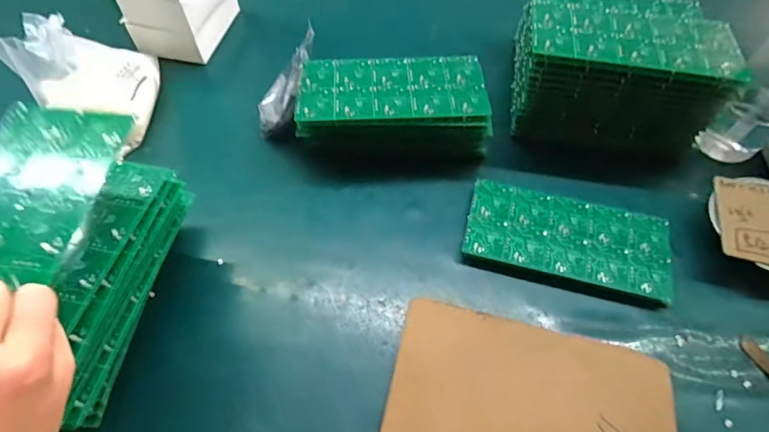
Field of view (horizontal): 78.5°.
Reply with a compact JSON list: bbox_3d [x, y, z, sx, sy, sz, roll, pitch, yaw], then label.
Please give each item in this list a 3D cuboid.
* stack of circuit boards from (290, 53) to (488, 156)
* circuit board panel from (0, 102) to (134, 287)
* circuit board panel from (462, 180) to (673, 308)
[{"bbox_3d":[0.011,-0.132,0.601,0.234,0.091,0.116,-2,57,-1],"label":"stack of circuit boards"},{"bbox_3d":[-0.263,0.010,0.324,0.107,0.014,0.221,7,57,3],"label":"circuit board panel"},{"bbox_3d":[0.208,0.028,0.541,0.222,0.020,0.107,13,58,8],"label":"circuit board panel"}]

